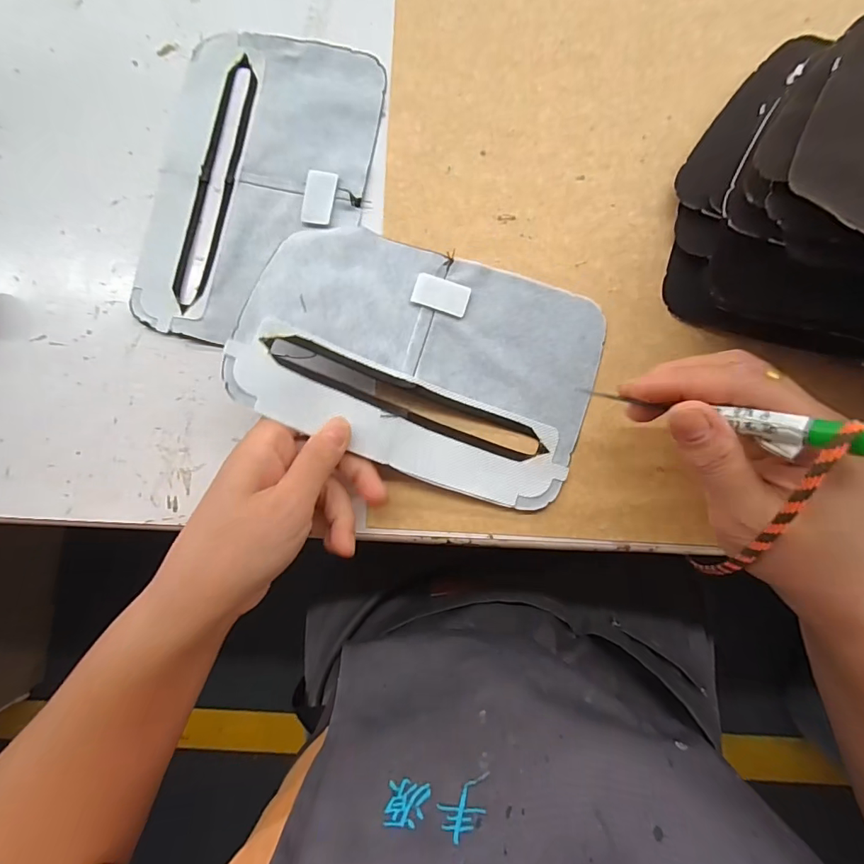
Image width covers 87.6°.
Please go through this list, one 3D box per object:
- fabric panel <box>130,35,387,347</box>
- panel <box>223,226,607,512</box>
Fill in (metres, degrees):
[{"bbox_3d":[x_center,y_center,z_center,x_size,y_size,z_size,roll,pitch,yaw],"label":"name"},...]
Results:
[{"bbox_3d":[-0.108,-0.151,0.280,0.130,0.005,0.193,10,89,4],"label":"fabric panel"},{"bbox_3d":[-0.003,-0.043,0.255,0.192,0.019,0.128,20,77,-7],"label":"panel"}]

